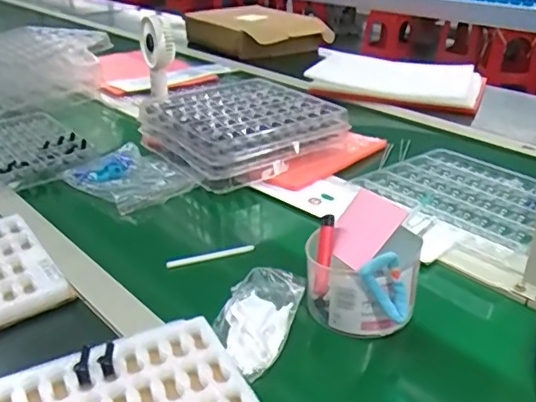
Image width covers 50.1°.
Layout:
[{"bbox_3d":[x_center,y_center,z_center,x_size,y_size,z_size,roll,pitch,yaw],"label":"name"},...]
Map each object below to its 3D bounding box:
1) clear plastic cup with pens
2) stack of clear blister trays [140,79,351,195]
[{"bbox_3d":[0.096,0.064,0.573,0.101,0.107,0.095,0,27,0],"label":"clear plastic cup with pens"},{"bbox_3d":[-0.049,-0.119,0.953,0.251,0.082,0.259,-21,34,-35],"label":"stack of clear blister trays"}]

